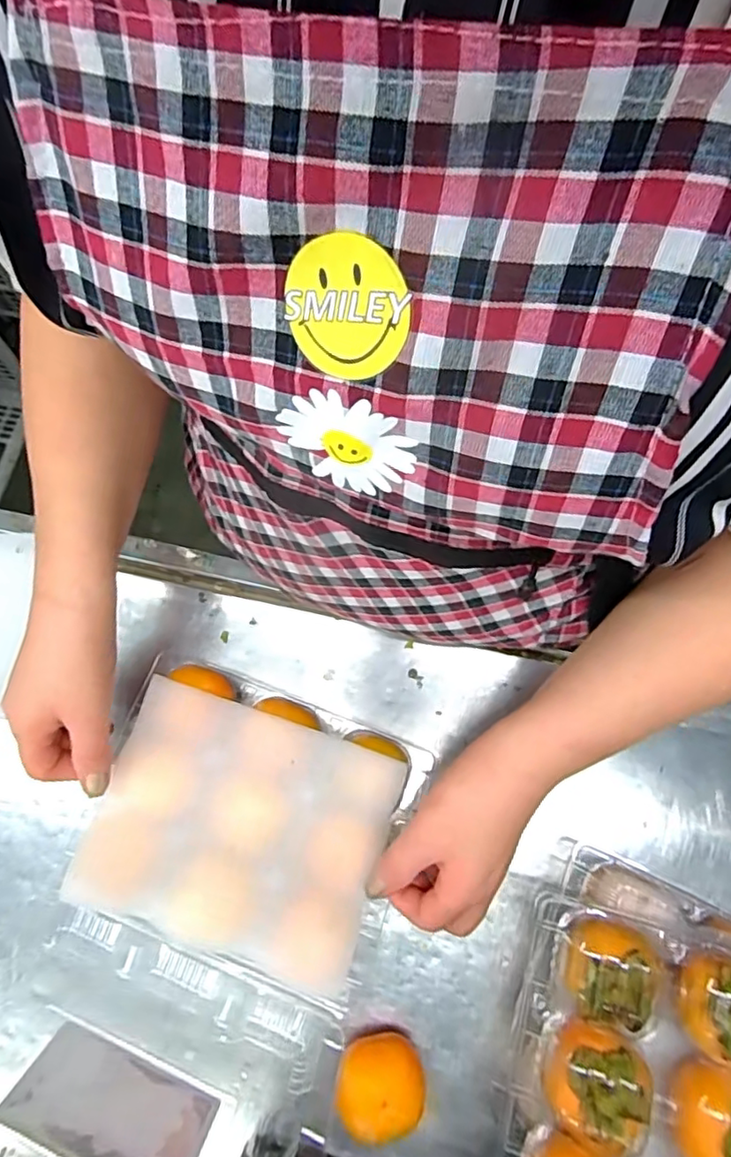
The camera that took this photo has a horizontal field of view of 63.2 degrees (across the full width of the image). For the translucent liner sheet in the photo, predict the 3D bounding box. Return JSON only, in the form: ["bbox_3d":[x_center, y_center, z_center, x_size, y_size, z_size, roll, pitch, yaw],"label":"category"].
[{"bbox_3d":[-0.084,0.164,0.393,0.185,0.022,0.146,17,71,6],"label":"translucent liner sheet"}]

